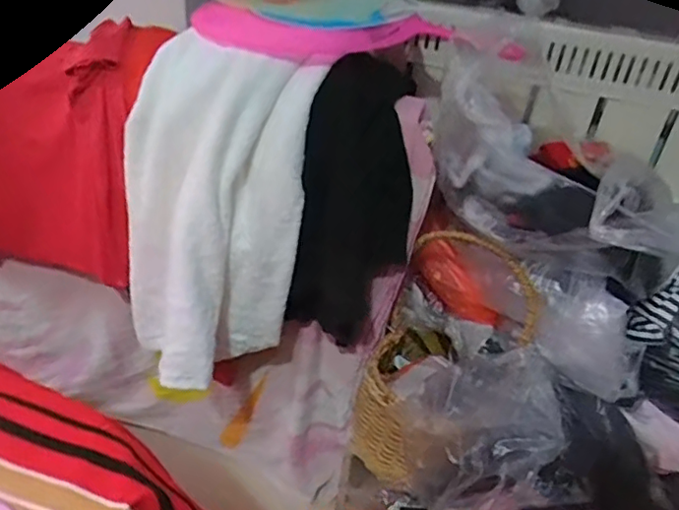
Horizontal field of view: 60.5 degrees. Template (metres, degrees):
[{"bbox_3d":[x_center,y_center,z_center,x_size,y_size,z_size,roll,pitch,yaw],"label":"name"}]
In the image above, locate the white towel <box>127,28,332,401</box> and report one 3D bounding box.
[{"bbox_3d":[-0.149,-0.041,0.671,0.208,0.383,0.092,13,14,7],"label":"white towel"}]

